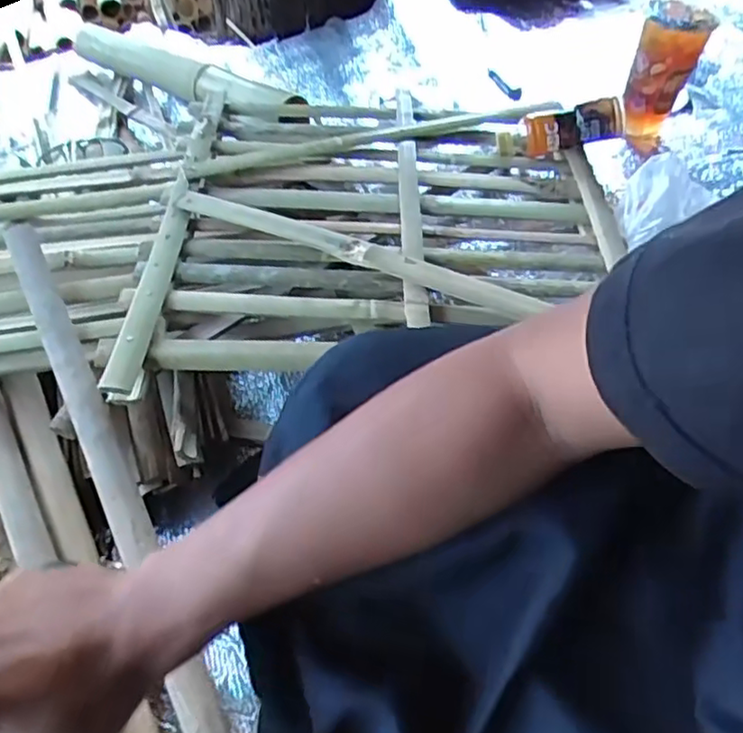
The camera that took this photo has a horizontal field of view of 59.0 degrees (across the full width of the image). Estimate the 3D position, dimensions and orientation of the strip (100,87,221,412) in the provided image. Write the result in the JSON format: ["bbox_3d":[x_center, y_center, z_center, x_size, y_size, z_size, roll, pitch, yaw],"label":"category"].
[{"bbox_3d":[-0.202,-0.163,0.680,0.030,0.026,0.485,-3,49,4],"label":"strip"}]

